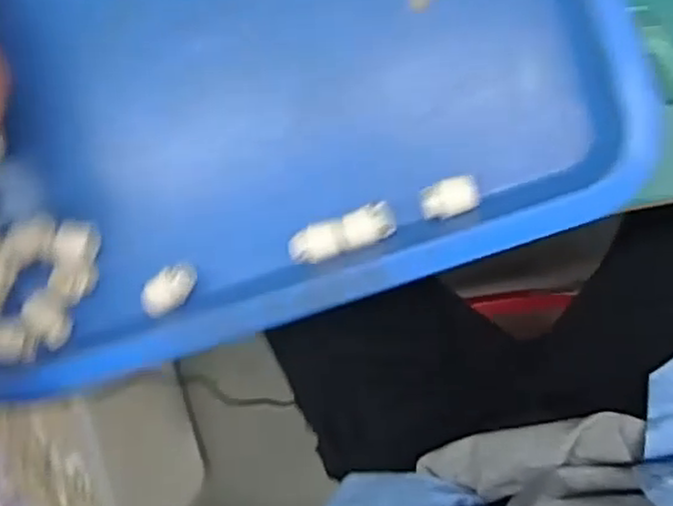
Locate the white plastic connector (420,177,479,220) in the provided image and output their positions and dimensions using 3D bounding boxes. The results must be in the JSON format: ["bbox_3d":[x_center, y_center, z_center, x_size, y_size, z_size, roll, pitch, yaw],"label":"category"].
[{"bbox_3d":[0.062,-0.030,0.385,0.031,0.008,0.020,-20,89,8],"label":"white plastic connector"}]

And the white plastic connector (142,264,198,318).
[{"bbox_3d":[-0.098,0.022,0.413,0.035,0.017,0.021,-35,87,8],"label":"white plastic connector"}]

